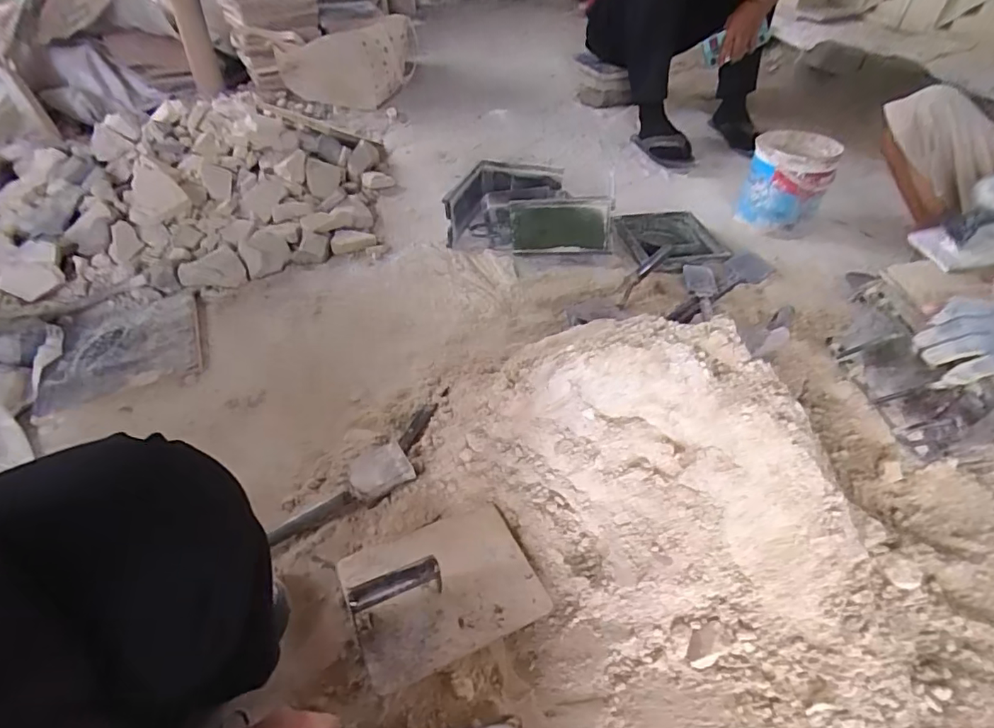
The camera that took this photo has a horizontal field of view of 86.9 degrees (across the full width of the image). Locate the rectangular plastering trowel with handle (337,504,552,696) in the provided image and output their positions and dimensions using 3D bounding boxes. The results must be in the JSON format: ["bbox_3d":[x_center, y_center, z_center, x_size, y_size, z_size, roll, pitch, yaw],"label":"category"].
[{"bbox_3d":[-0.066,0.243,0.596,0.205,0.077,0.165,-22,48,-15],"label":"rectangular plastering trowel with handle"}]

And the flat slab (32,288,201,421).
[{"bbox_3d":[-0.685,-0.044,0.962,0.247,0.023,0.278,-16,49,-18],"label":"flat slab"}]

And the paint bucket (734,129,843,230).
[{"bbox_3d":[0.680,-0.429,1.249,0.175,0.183,0.196,23,47,19],"label":"paint bucket"}]

